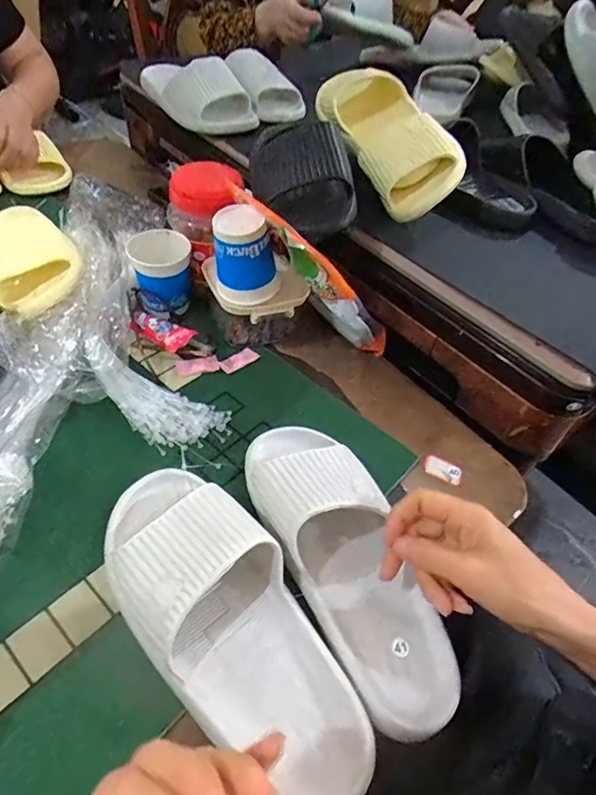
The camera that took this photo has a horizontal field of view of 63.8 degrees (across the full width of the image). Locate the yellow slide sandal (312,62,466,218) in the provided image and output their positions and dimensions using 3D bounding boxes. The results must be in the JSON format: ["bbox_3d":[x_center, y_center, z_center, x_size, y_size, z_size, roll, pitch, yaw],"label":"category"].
[{"bbox_3d":[0.109,-0.332,0.608,0.101,0.095,0.262,-10,51,-15],"label":"yellow slide sandal"}]

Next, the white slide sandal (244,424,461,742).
[{"bbox_3d":[0.037,0.118,0.375,0.096,0.069,0.247,-19,62,-22],"label":"white slide sandal"}]

